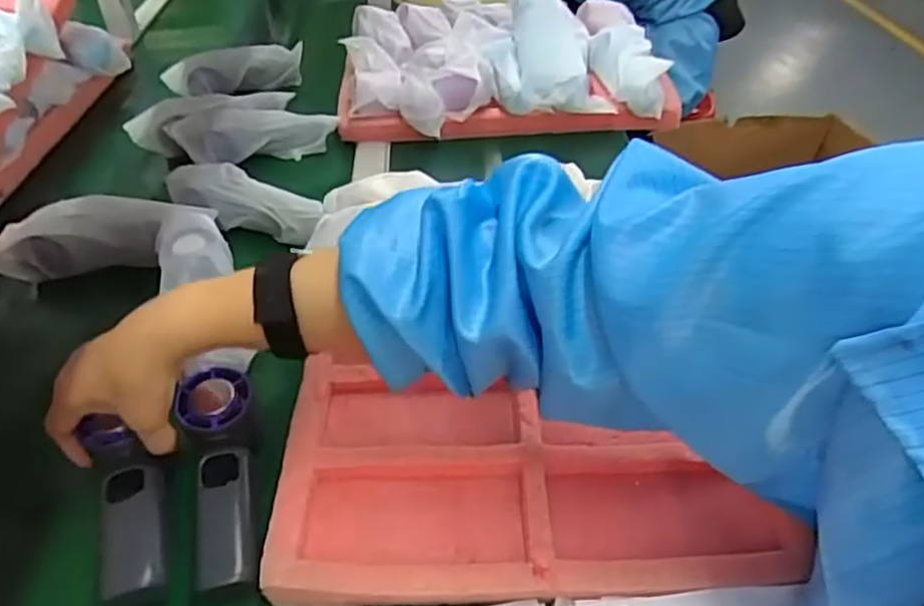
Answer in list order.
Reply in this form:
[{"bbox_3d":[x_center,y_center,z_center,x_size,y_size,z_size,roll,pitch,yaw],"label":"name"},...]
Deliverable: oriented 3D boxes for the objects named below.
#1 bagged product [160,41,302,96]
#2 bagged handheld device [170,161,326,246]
[{"bbox_3d":[-0.320,-0.333,0.974,0.197,0.062,0.050,-15,42,-14],"label":"bagged product"},{"bbox_3d":[-0.222,-0.105,0.710,0.189,0.056,0.057,12,43,16],"label":"bagged handheld device"}]

